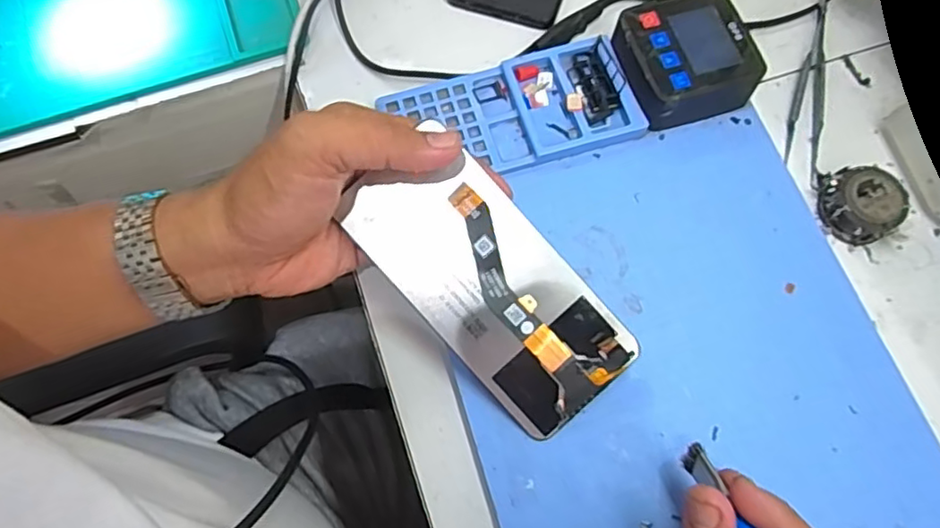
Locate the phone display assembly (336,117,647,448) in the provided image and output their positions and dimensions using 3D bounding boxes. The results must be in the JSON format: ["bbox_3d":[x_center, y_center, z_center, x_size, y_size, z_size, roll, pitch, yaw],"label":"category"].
[{"bbox_3d":[0.011,0.011,0.310,0.071,0.009,0.147,-42,93,-1],"label":"phone display assembly"}]

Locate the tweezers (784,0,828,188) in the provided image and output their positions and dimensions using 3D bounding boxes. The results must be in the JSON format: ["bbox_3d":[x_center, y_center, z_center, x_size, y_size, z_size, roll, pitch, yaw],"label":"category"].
[{"bbox_3d":[0.213,-0.112,0.389,0.021,0.008,0.134,14,70,6],"label":"tweezers"}]

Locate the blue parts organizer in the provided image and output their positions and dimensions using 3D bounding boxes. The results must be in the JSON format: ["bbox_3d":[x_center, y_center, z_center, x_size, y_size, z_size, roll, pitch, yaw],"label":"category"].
[{"bbox_3d":[0.026,-0.090,0.374,0.138,0.014,0.070,-16,70,-5],"label":"blue parts organizer"}]

